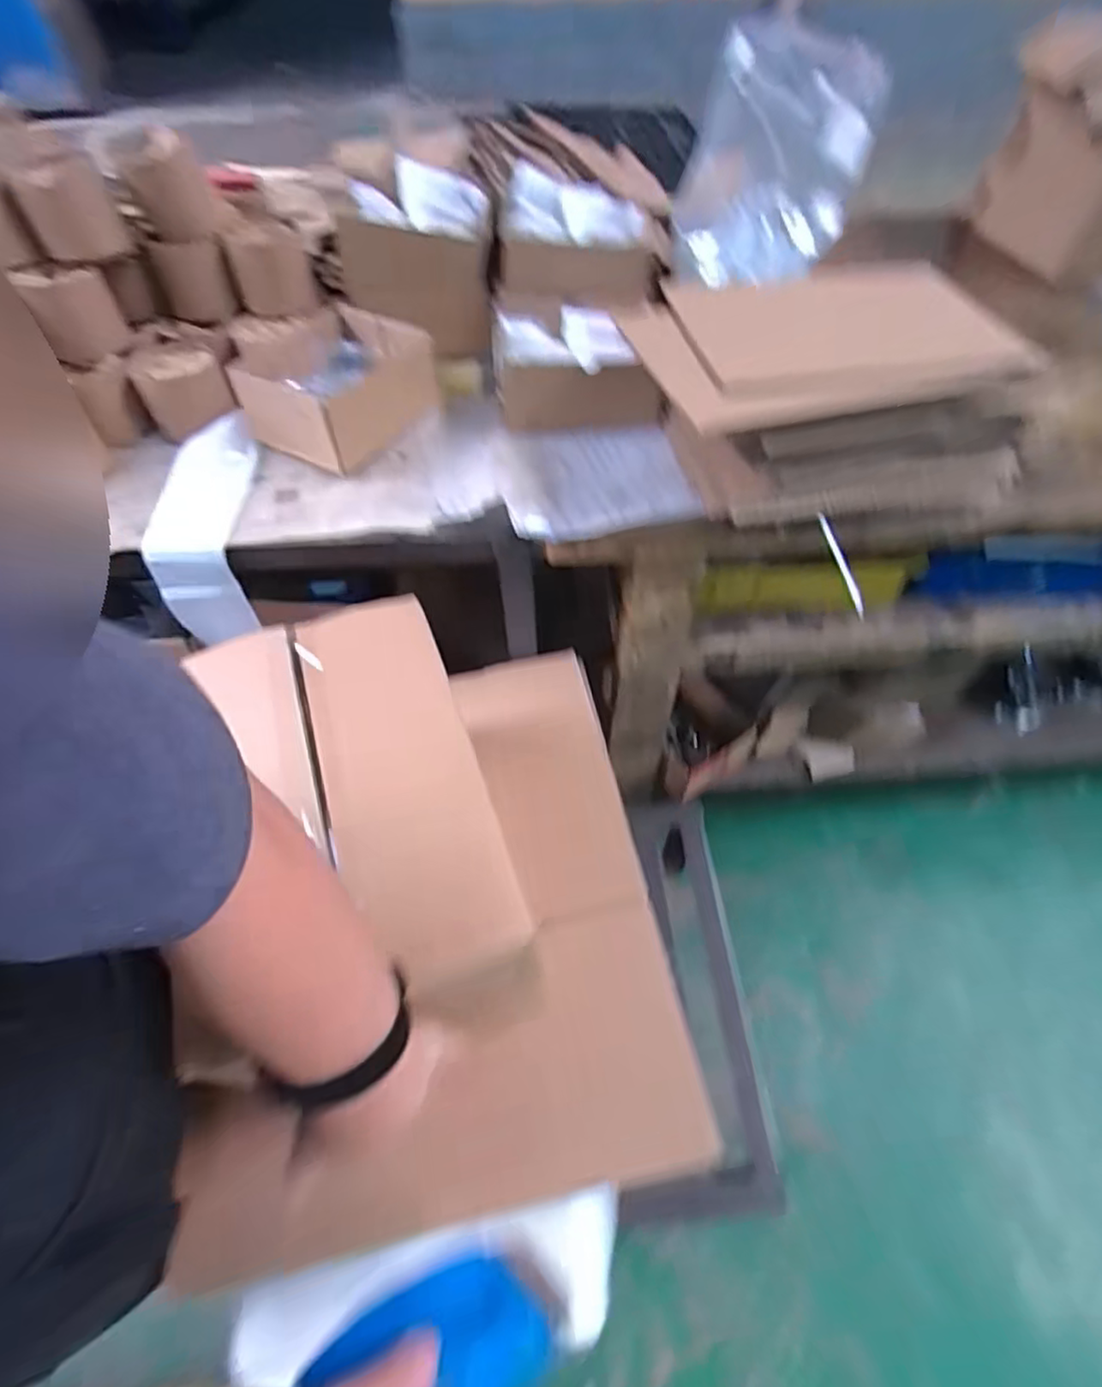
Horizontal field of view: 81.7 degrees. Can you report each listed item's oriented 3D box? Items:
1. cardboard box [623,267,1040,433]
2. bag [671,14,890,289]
[{"bbox_3d":[0.252,-0.360,0.640,0.342,0.033,0.230,-16,57,-10],"label":"cardboard box"},{"bbox_3d":[0.268,-0.643,0.789,0.215,0.224,0.158,15,57,12],"label":"bag"}]

